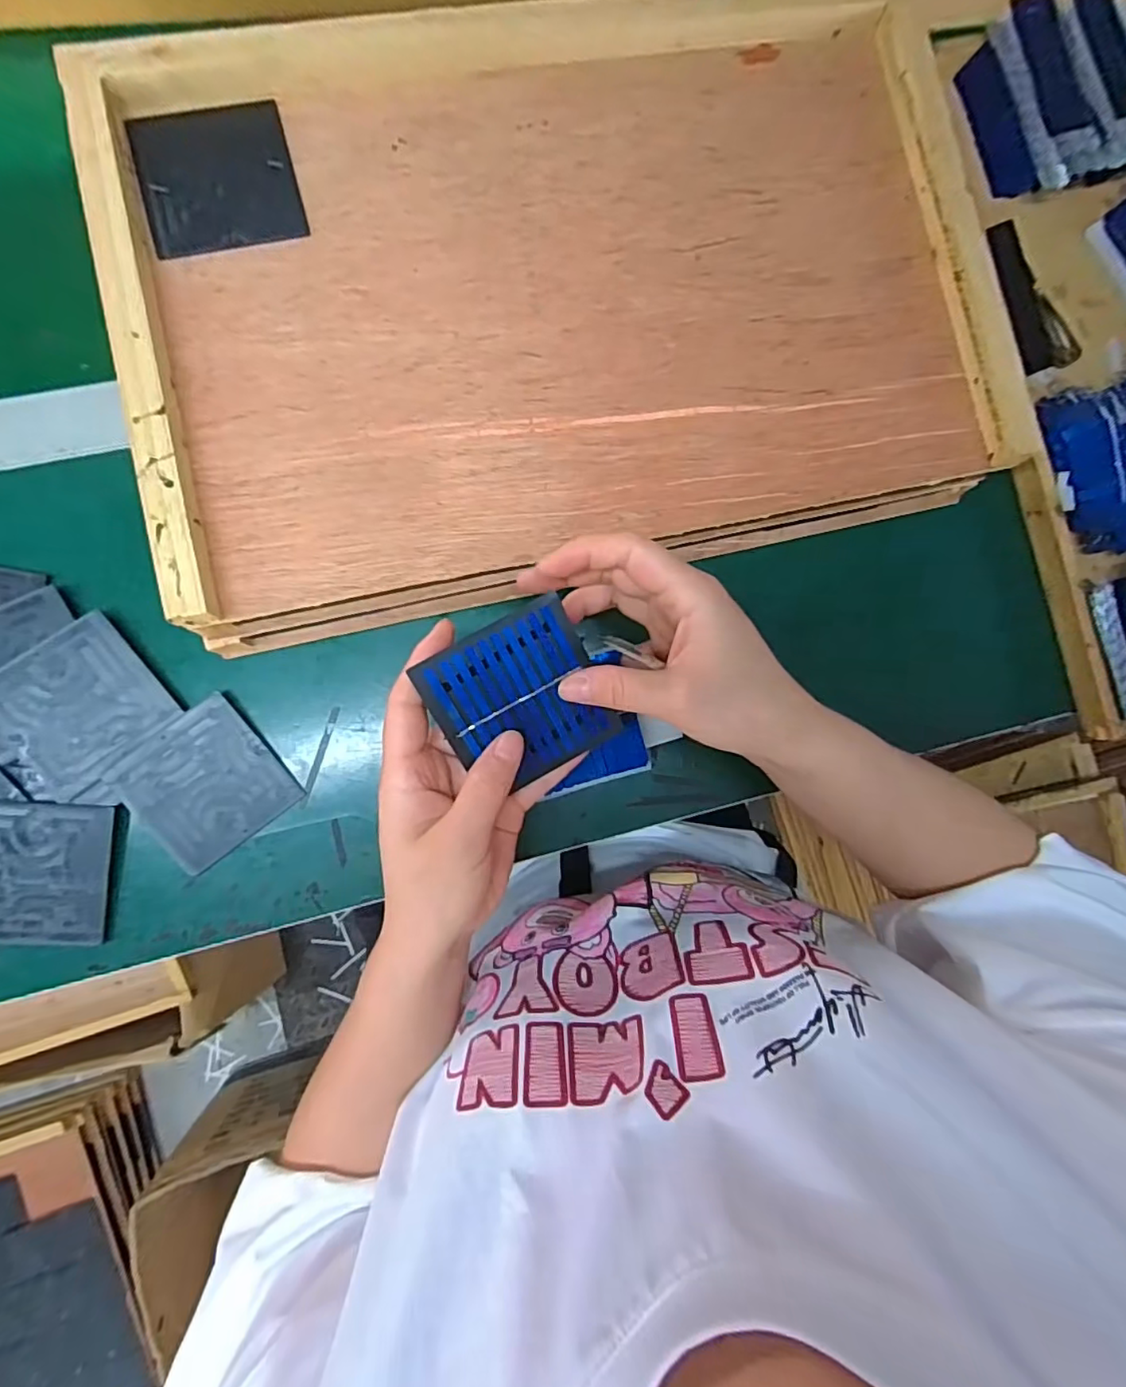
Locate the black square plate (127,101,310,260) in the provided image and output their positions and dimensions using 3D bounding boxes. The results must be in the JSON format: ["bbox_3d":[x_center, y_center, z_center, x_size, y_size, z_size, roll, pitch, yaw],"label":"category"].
[{"bbox_3d":[-0.187,-0.279,0.317,0.079,0.006,0.078,-14,90,-6],"label":"black square plate"}]

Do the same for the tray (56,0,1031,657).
[{"bbox_3d":[0.004,-0.225,0.333,0.463,0.058,0.302,-13,90,-4],"label":"tray"}]

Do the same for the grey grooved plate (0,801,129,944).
[{"bbox_3d":[-0.298,0.102,0.328,0.082,0.009,0.080,4,88,-6],"label":"grey grooved plate"}]

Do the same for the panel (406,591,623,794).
[{"bbox_3d":[-0.020,0.004,0.287,0.077,0.004,0.078,-30,105,-5],"label":"panel"}]

